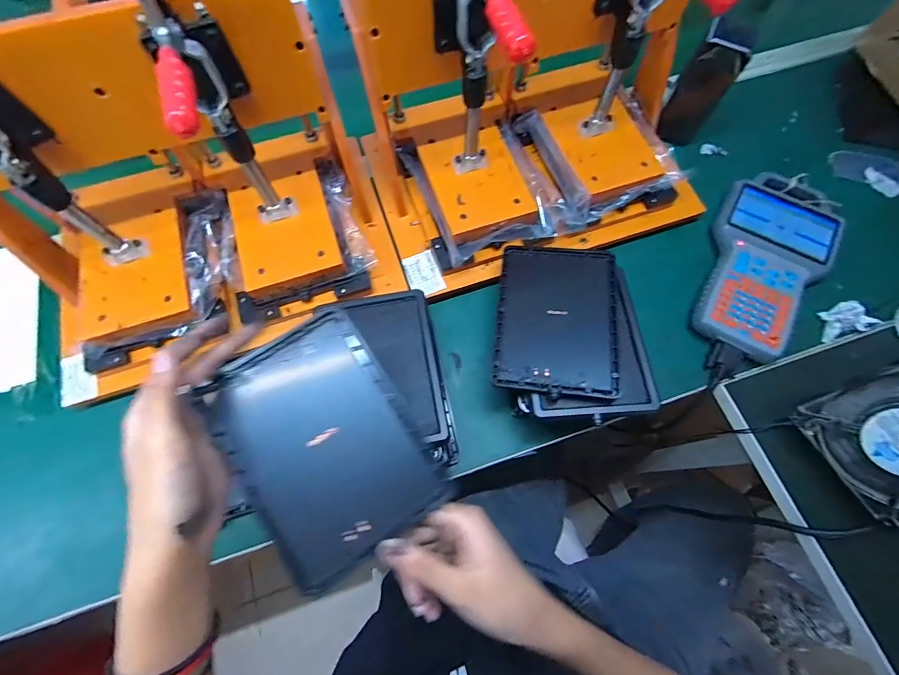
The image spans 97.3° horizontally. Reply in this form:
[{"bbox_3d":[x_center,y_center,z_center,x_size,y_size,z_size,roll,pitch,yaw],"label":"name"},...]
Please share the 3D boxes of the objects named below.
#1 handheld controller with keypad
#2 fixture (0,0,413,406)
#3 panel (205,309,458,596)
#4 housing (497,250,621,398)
[{"bbox_3d":[0.366,-0.092,0.463,0.123,0.028,0.247,31,72,12],"label":"handheld controller with keypad"},{"bbox_3d":[-0.252,-0.137,0.365,0.368,0.242,0.247,-14,69,-5],"label":"fixture"},{"bbox_3d":[-0.088,0.072,0.281,0.118,0.006,0.158,-33,83,-13],"label":"panel"},{"bbox_3d":[0.108,-0.022,0.396,0.114,0.016,0.159,7,69,3],"label":"housing"}]

